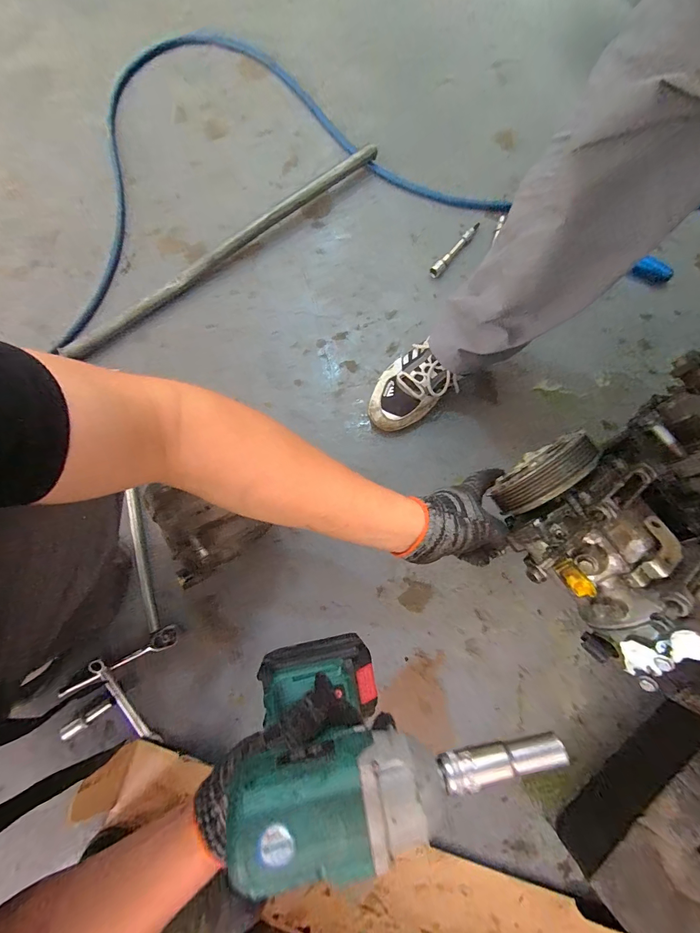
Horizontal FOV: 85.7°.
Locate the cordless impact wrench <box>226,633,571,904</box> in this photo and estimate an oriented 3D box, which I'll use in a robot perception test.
[{"bbox_3d":[0.026,0.204,0.318,0.208,0.234,0.065,-12,80,-2],"label":"cordless impact wrench"}]

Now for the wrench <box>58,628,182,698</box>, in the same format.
[{"bbox_3d":[-0.343,0.294,0.564,0.177,0.033,0.029,-28,81,-5],"label":"wrench"}]

